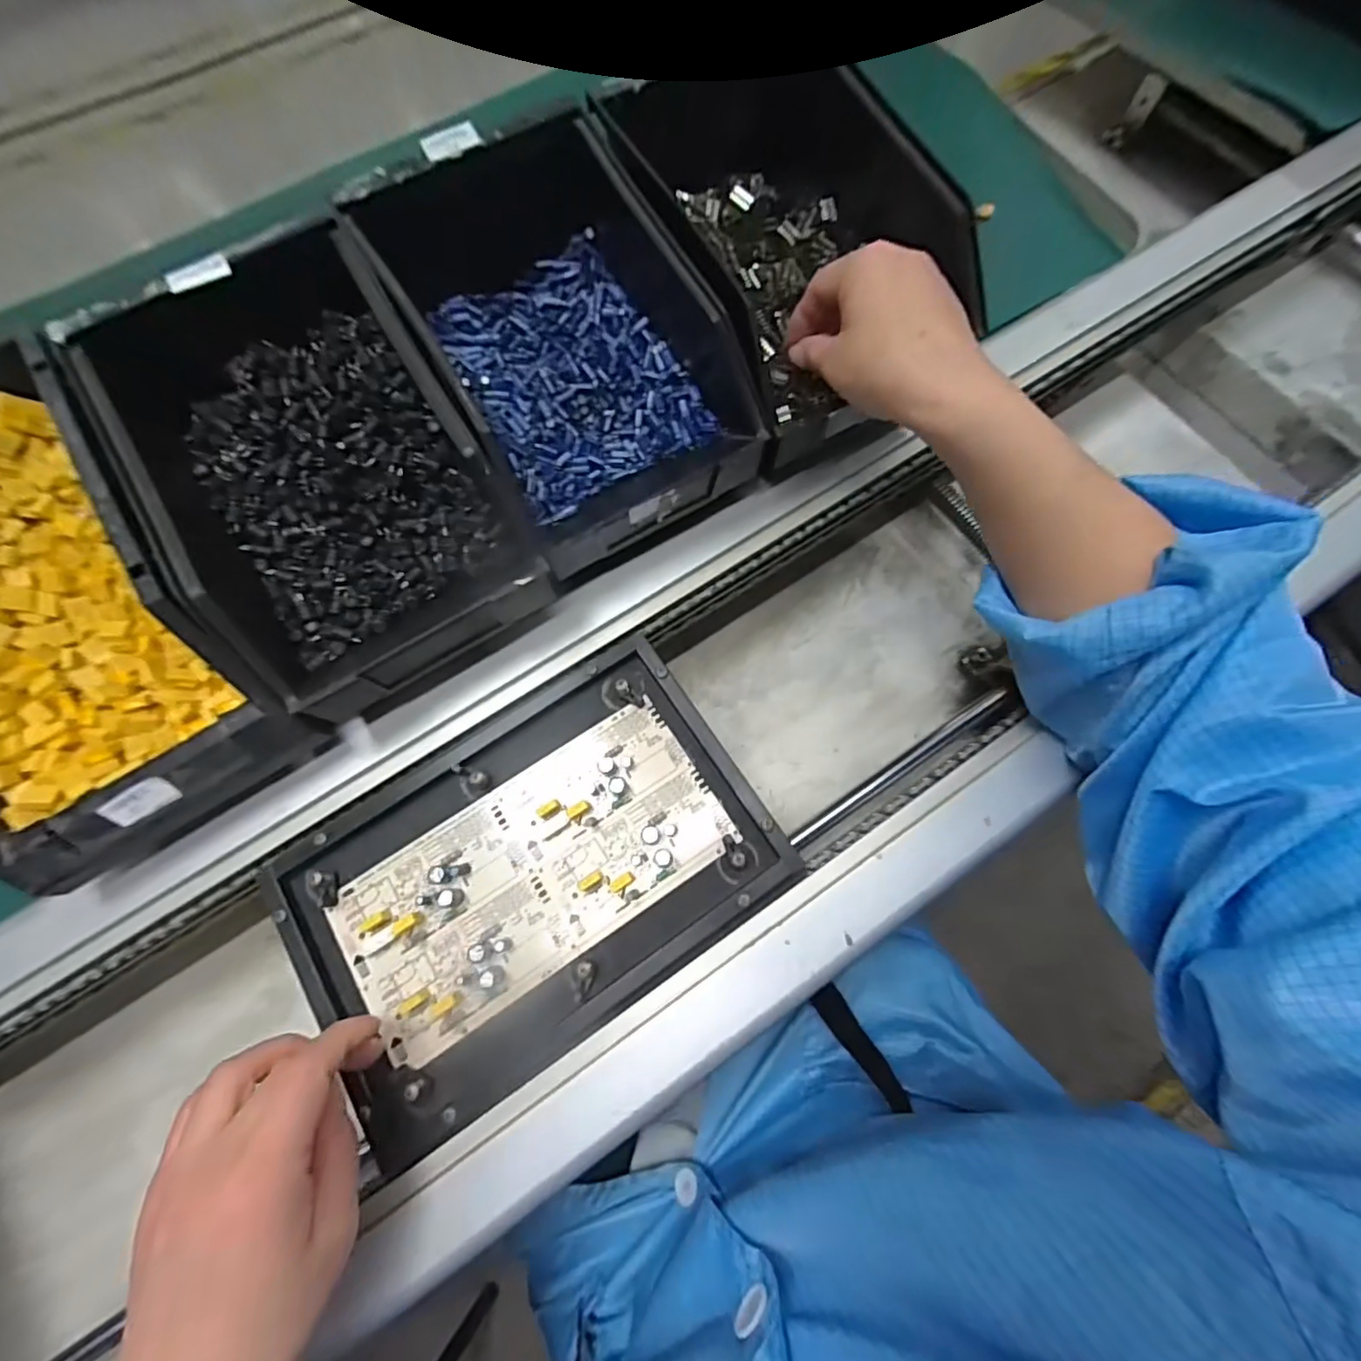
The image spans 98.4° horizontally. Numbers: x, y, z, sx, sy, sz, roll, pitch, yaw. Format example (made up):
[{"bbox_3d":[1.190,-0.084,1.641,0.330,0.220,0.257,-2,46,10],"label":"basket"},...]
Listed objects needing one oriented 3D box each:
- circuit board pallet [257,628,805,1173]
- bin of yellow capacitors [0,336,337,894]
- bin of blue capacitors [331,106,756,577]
[{"bbox_3d":[-0.080,0.107,0.331,0.248,0.015,0.171,-33,75,-8],"label":"circuit board pallet"},{"bbox_3d":[-0.335,-0.044,0.321,0.146,0.110,0.269,-33,76,-9],"label":"bin of yellow capacitors"},{"bbox_3d":[-0.069,-0.186,0.357,0.153,0.118,0.216,-30,76,-8],"label":"bin of blue capacitors"}]

